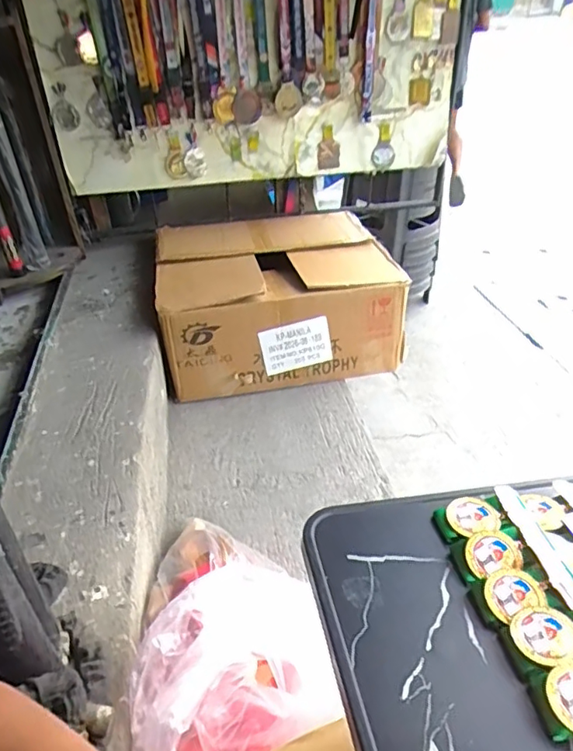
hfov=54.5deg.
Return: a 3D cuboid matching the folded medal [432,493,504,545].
[{"bbox_3d":[0.139,0.107,0.419,0.050,0.012,0.038,-9,37,-9],"label":"folded medal"}]

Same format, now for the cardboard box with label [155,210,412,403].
[{"bbox_3d":[-0.032,-0.219,1.461,0.561,0.245,0.501,-7,37,-6],"label":"cardboard box with label"}]

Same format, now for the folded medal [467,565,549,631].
[{"bbox_3d":[0.148,0.144,0.365,0.052,0.011,0.031,-14,38,-15],"label":"folded medal"}]

